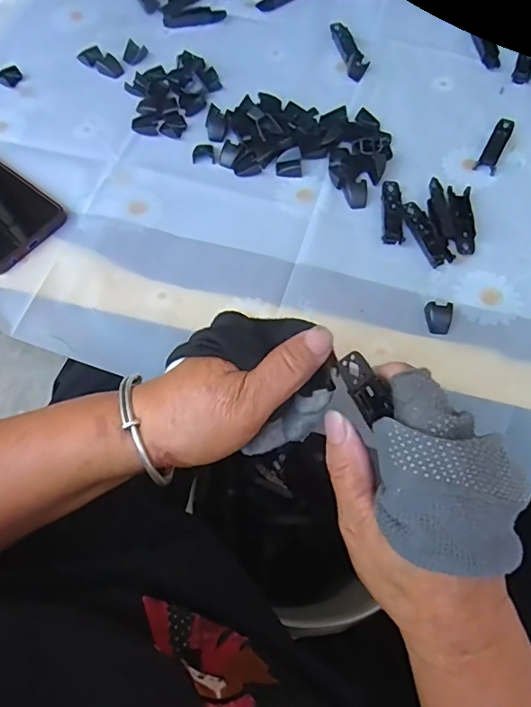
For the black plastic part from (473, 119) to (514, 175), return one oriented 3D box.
[{"bbox_3d":[0.205,-0.187,0.455,0.017,0.009,0.066,24,68,11],"label":"black plastic part"}]

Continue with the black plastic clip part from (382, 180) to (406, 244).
[{"bbox_3d":[0.105,-0.119,0.424,0.016,0.005,0.063,3,65,2],"label":"black plastic clip part"}]

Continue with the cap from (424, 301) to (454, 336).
[{"bbox_3d":[0.128,-0.026,0.378,0.020,0.010,0.021,0,65,0],"label":"cap"}]

